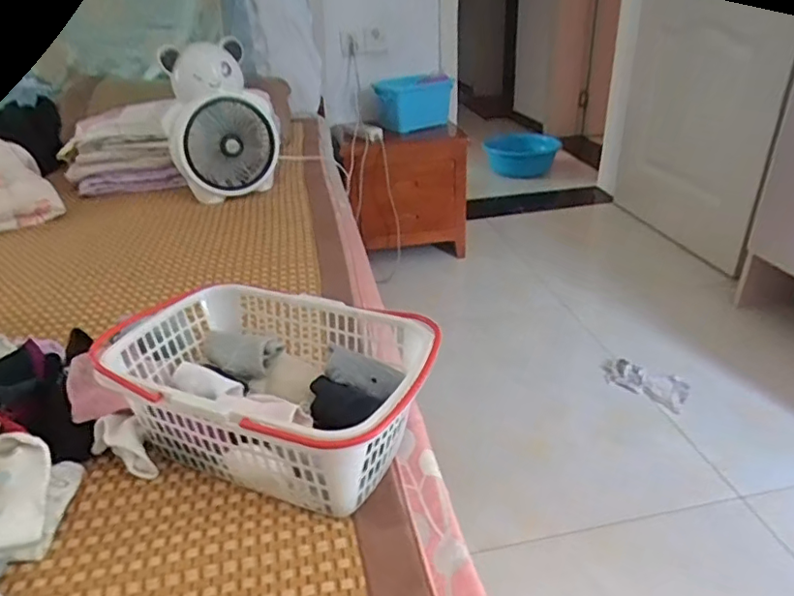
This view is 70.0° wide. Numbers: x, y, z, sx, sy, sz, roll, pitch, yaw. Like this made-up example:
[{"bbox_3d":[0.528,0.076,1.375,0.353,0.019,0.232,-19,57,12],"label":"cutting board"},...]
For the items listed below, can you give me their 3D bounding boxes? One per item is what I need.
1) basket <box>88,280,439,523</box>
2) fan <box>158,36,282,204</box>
[{"bbox_3d":[-0.114,0.090,0.536,0.280,0.116,0.183,9,31,22],"label":"basket"},{"bbox_3d":[-0.370,-0.370,1.204,0.221,0.293,0.130,-10,29,-9],"label":"fan"}]

